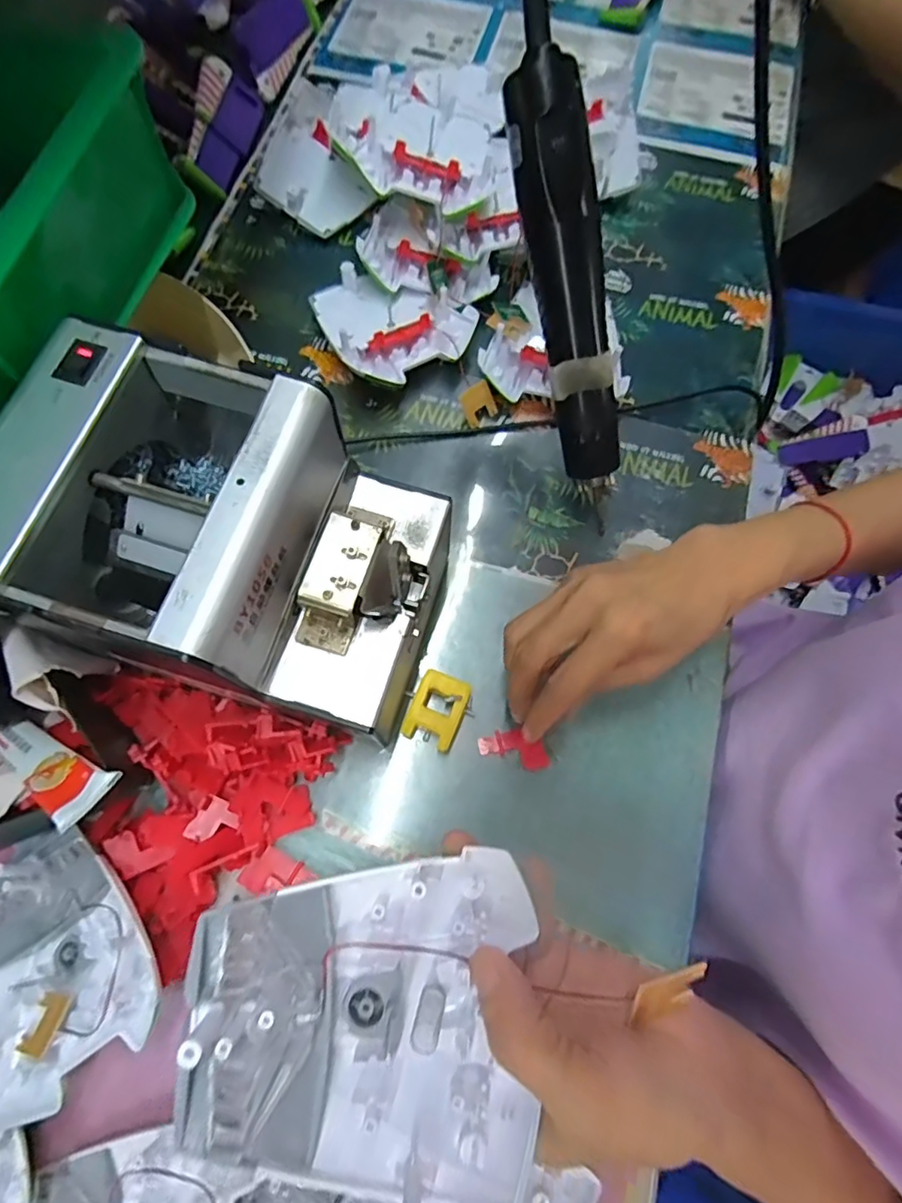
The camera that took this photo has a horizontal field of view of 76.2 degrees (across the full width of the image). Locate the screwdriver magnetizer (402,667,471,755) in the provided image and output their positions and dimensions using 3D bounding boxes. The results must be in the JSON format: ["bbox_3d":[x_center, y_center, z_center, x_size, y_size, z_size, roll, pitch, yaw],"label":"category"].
[{"bbox_3d":[-0.008,0.062,0.328,0.029,0.011,0.041,23,82,4],"label":"screwdriver magnetizer"}]

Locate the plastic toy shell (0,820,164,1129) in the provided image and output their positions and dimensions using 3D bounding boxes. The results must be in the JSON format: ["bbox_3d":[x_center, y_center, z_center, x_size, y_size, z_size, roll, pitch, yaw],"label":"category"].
[{"bbox_3d":[-0.195,0.170,0.277,0.091,0.027,0.114,-34,76,-12],"label":"plastic toy shell"}]

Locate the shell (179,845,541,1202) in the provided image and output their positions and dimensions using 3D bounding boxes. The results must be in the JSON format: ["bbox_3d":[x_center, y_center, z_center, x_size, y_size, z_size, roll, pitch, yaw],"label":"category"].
[{"bbox_3d":[-0.027,0.132,0.187,0.105,0.023,0.096,4,71,-1],"label":"shell"}]

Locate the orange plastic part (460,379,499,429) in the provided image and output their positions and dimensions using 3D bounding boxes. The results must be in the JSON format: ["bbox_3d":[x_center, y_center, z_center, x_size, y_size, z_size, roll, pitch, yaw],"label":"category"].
[{"bbox_3d":[0.019,-0.138,0.403,0.024,0.027,0.005,-32,39,-5],"label":"orange plastic part"}]

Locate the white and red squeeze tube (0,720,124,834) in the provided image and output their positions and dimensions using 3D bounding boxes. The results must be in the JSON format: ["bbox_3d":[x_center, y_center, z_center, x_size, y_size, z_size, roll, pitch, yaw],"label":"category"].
[{"bbox_3d":[-0.192,0.076,0.271,0.088,0.010,0.026,16,70,30],"label":"white and red squeeze tube"}]

